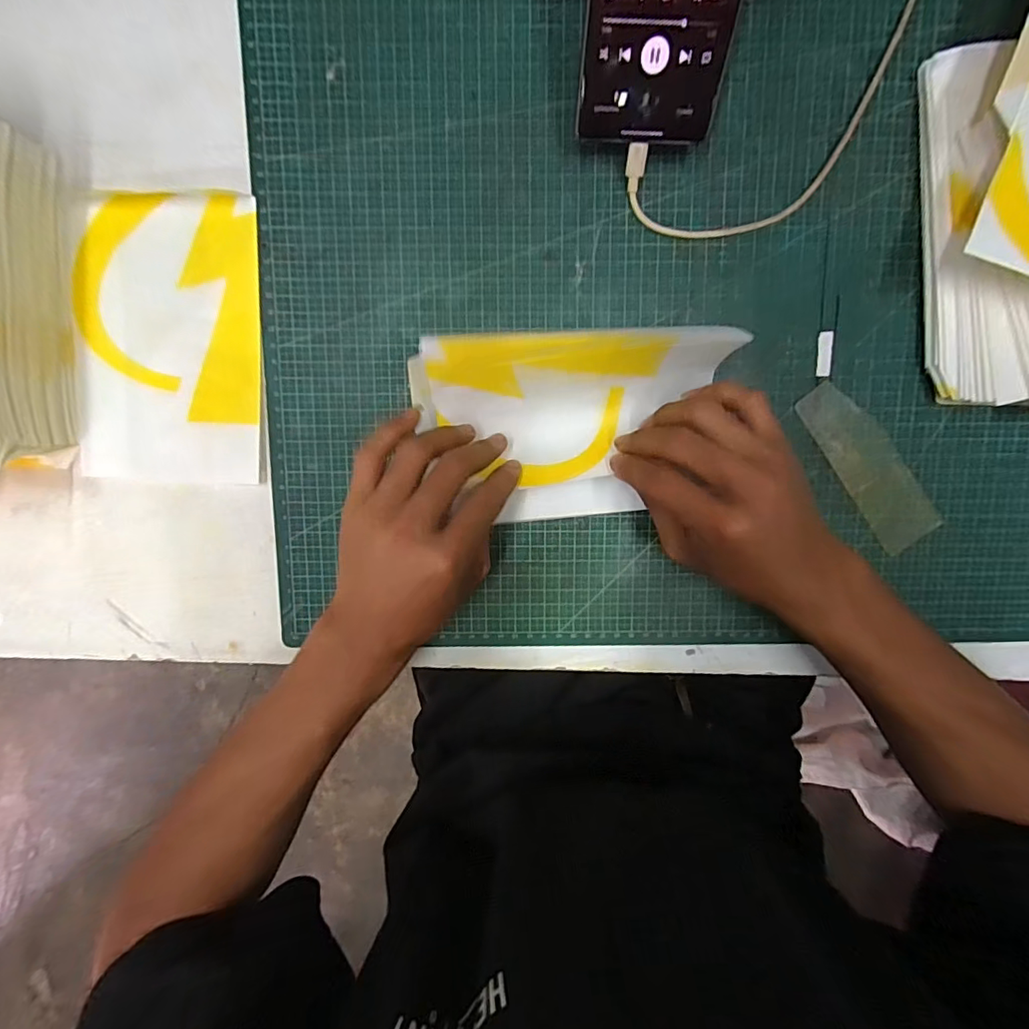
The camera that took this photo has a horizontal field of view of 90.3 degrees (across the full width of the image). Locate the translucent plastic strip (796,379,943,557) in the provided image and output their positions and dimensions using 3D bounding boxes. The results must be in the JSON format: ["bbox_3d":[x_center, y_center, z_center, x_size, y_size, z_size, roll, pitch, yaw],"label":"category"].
[{"bbox_3d":[0.233,-0.032,0.334,0.040,0.004,0.122,-36,96,4],"label":"translucent plastic strip"}]

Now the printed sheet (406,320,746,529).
[{"bbox_3d":[0.035,-0.051,0.302,0.190,0.059,0.104,-5,97,0],"label":"printed sheet"}]

